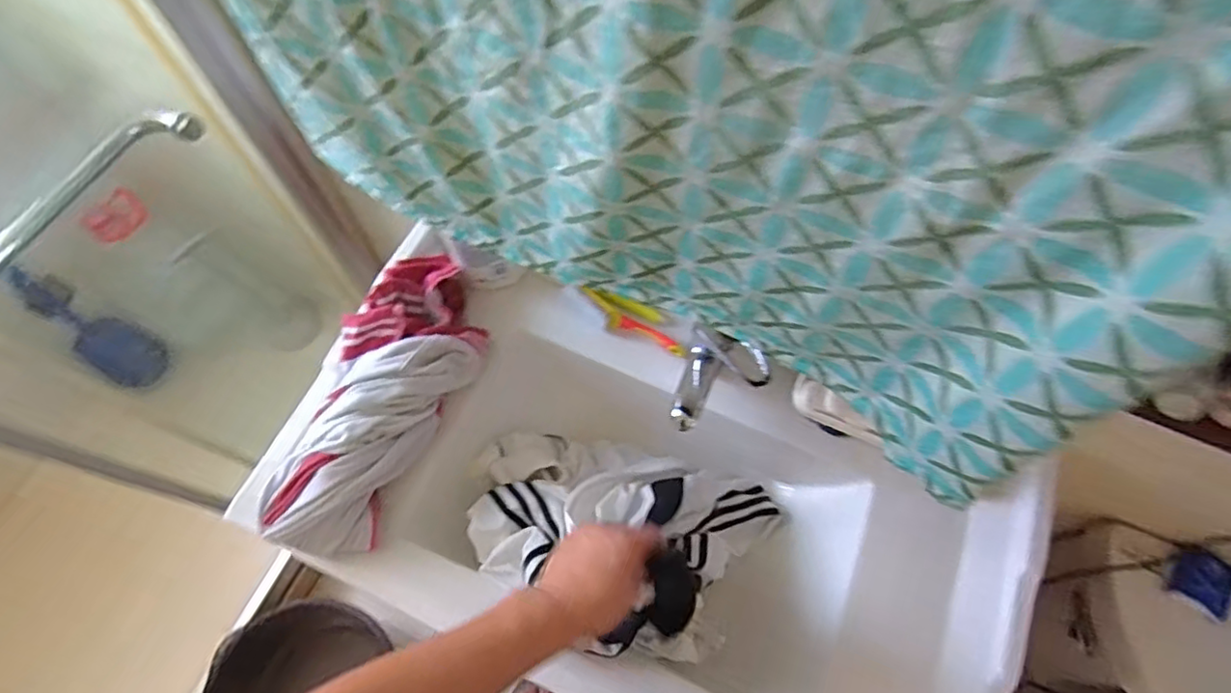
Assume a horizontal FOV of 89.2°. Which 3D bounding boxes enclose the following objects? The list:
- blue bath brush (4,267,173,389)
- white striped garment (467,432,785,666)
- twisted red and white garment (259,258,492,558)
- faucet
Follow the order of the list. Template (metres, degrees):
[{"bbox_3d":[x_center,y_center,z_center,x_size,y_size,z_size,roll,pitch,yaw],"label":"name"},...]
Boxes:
[{"bbox_3d":[-1.164,-0.025,1.394,0.056,0.418,0.132,26,67,9],"label":"blue bath brush"},{"bbox_3d":[0.002,0.219,0.728,0.359,0.149,0.227,17,66,5],"label":"white striped garment"},{"bbox_3d":[-0.262,0.052,0.707,0.145,0.088,0.357,19,66,7],"label":"twisted red and white garment"},{"bbox_3d":[0.114,0.043,0.695,0.086,0.089,0.126,17,66,6],"label":"faucet"}]

